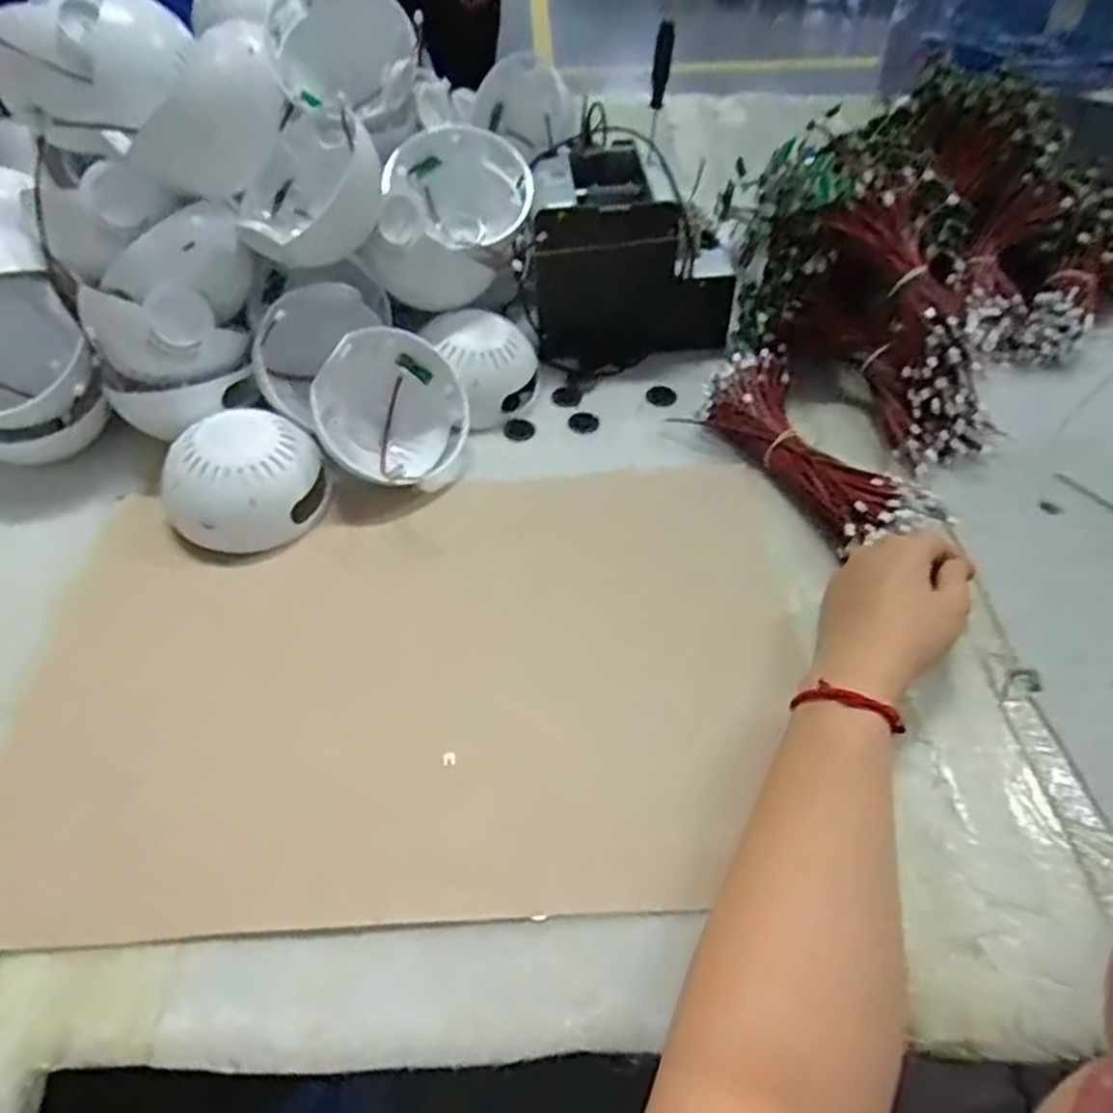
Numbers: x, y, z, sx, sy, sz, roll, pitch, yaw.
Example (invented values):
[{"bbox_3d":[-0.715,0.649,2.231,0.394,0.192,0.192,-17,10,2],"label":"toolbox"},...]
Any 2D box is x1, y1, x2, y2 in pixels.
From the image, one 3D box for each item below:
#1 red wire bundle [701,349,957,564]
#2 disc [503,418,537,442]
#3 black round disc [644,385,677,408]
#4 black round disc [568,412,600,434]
[{"bbox_3d":[0.199,-0.082,0.579,0.085,0.040,0.215,-23,54,-17],"label":"red wire bundle"},{"bbox_3d":[-0.031,-0.107,0.641,0.027,0.004,0.019,-8,82,-8],"label":"disc"},{"bbox_3d":[0.093,-0.143,0.676,0.027,0.007,0.029,-1,50,1],"label":"black round disc"},{"bbox_3d":[0.024,-0.116,0.651,0.026,0.008,0.026,-1,50,1],"label":"black round disc"}]

